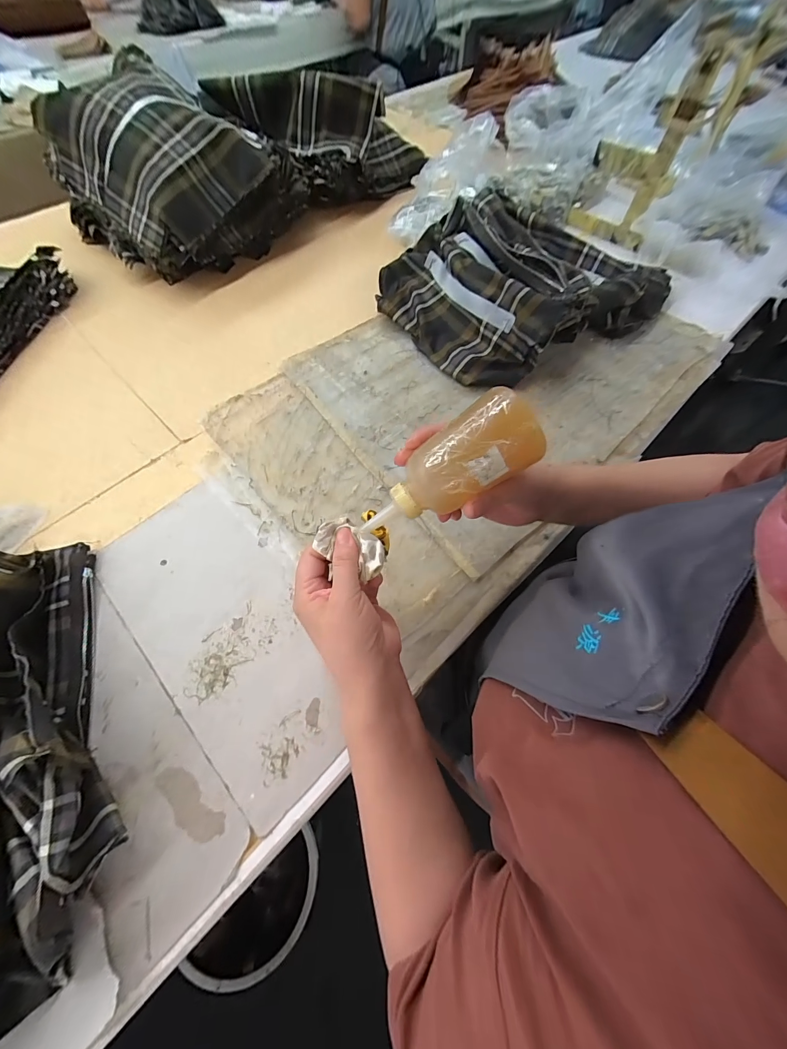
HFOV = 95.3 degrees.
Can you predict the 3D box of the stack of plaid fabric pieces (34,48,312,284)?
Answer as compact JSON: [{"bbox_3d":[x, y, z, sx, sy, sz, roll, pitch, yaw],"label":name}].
[{"bbox_3d":[-0.400,-0.665,0.677,0.331,0.209,0.345,34,68,15],"label":"stack of plaid fabric pieces"}]

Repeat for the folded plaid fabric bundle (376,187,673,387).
[{"bbox_3d":[0.230,-0.435,0.614,0.483,0.085,0.350,-30,68,-14],"label":"folded plaid fabric bundle"}]

